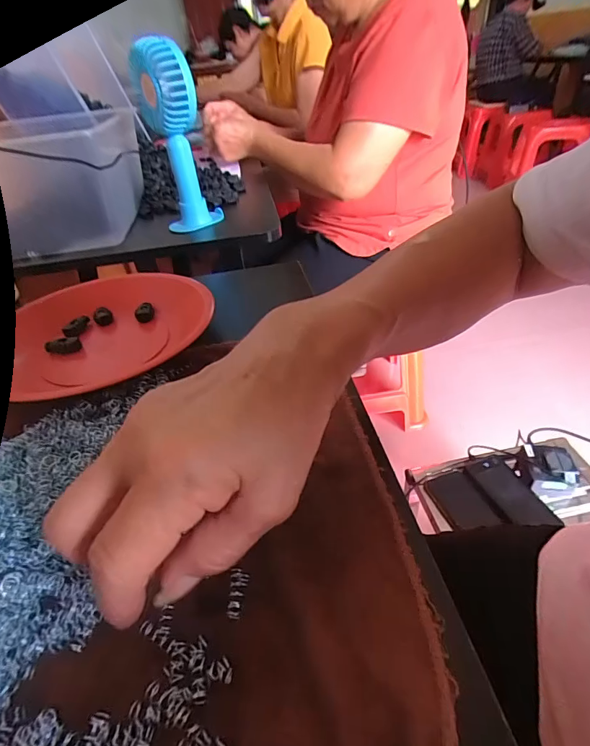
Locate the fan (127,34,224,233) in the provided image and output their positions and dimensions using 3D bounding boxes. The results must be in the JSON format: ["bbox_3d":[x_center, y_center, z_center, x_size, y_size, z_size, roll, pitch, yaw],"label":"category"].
[{"bbox_3d":[-0.165,-0.319,0.568,0.071,0.229,0.101,-16,41,-11],"label":"fan"}]

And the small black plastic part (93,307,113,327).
[{"bbox_3d":[-0.186,-0.054,0.391,0.017,0.015,0.020,-23,42,-18],"label":"small black plastic part"}]

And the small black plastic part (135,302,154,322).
[{"bbox_3d":[-0.144,-0.057,0.389,0.017,0.015,0.021,-19,41,-15],"label":"small black plastic part"}]

